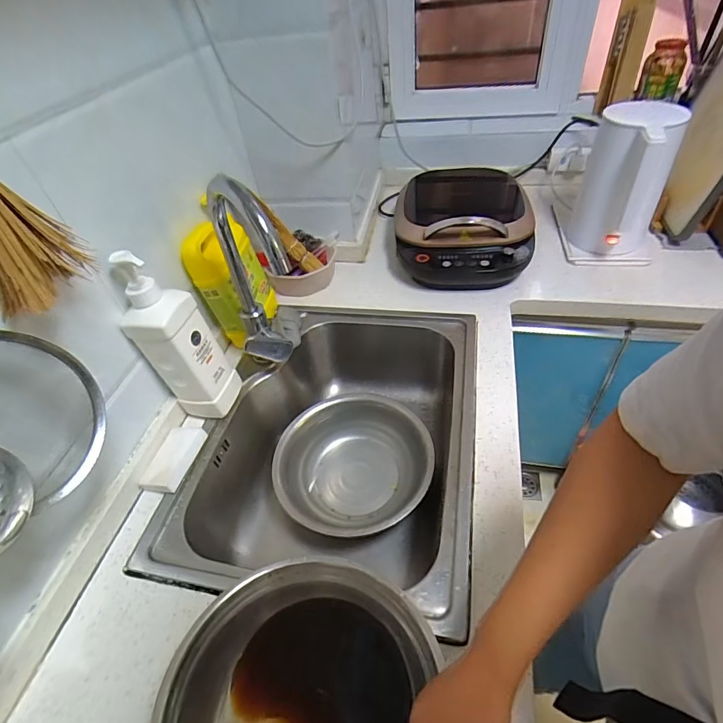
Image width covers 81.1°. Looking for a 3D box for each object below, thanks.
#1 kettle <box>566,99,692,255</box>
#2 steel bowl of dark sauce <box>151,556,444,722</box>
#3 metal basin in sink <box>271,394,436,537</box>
[{"bbox_3d":[0.537,-0.367,0.869,0.153,0.258,0.152,19,51,25],"label":"kettle"},{"bbox_3d":[-0.057,0.306,0.389,0.225,0.097,0.235,-1,47,1],"label":"steel bowl of dark sauce"},{"bbox_3d":[-0.015,0.194,0.778,0.273,0.098,0.259,-4,45,4],"label":"metal basin in sink"}]

